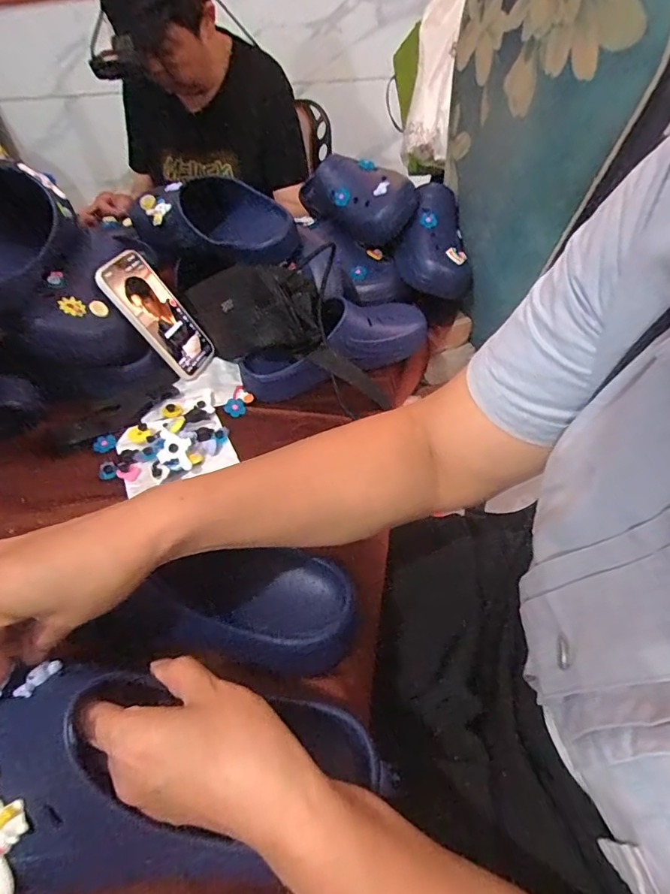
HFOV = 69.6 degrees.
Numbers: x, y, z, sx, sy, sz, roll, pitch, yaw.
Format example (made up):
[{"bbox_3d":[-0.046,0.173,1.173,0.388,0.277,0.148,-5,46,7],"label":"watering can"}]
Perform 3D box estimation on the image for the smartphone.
[{"bbox_3d":[-0.224,-0.168,0.619,0.011,0.163,0.082,-16,36,34],"label":"smartphone"}]

